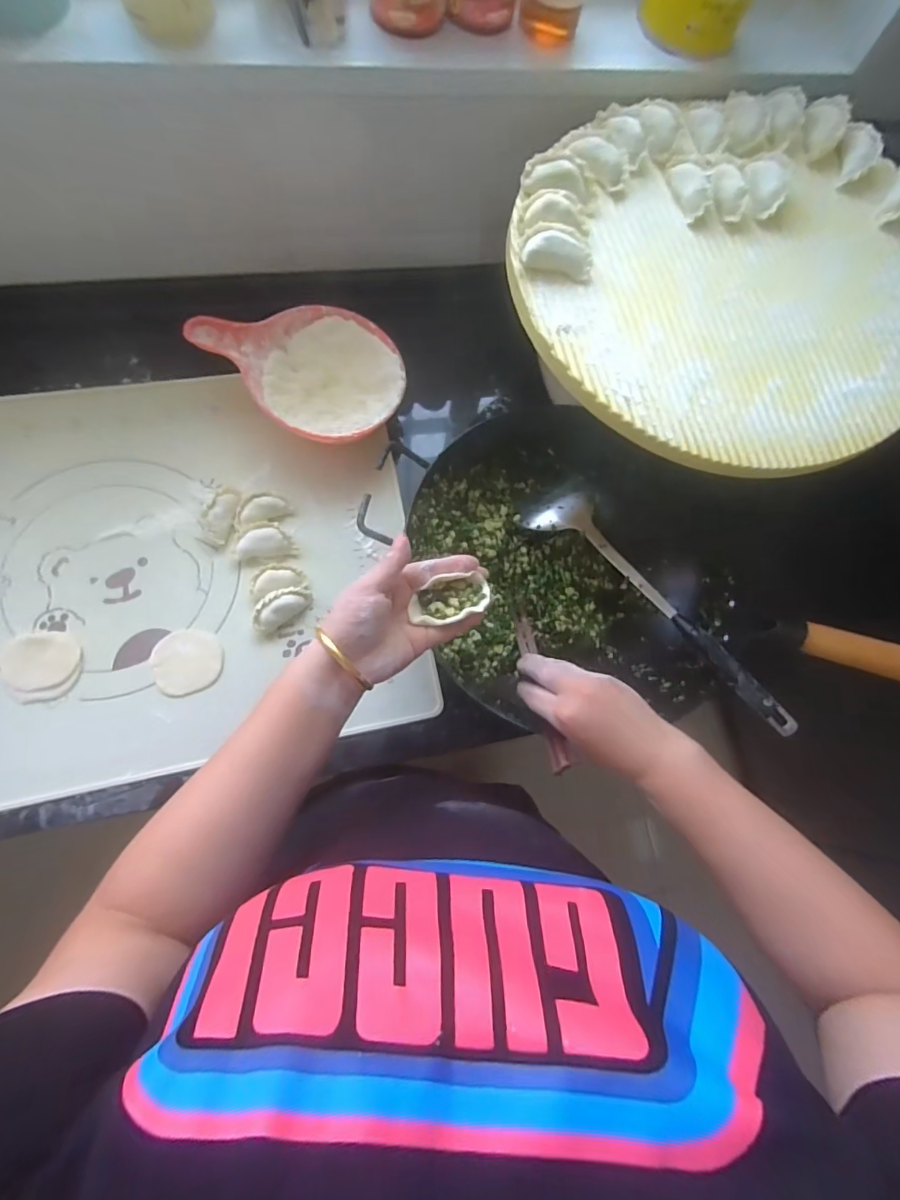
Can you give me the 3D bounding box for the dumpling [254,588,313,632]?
[{"bbox_3d":[-0.176,0.007,0.528,0.063,0.023,0.027,-33,82,-16],"label":"dumpling"}]

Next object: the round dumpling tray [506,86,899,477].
[{"bbox_3d":[0.256,-0.295,0.445,0.367,0.038,0.383,0,75,-2],"label":"round dumpling tray"}]

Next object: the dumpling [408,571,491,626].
[{"bbox_3d":[0.002,0.000,0.397,0.061,0.015,0.033,-14,75,-5],"label":"dumpling"}]

